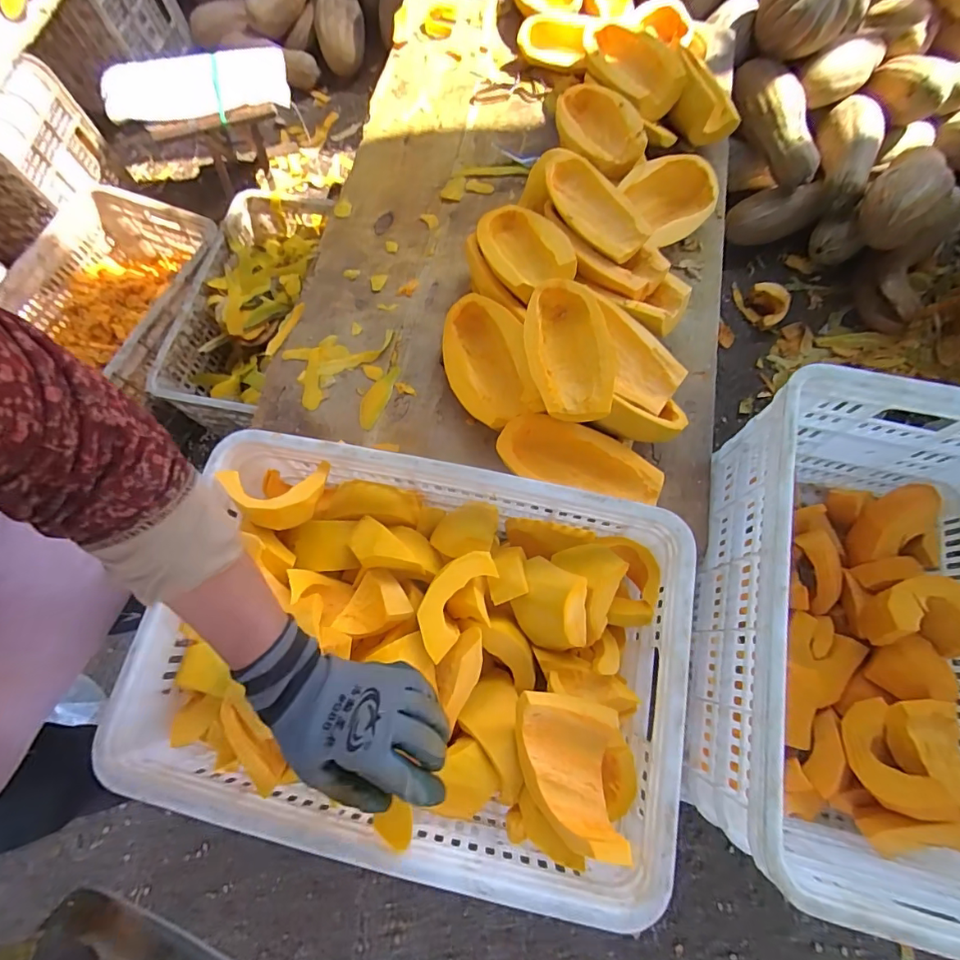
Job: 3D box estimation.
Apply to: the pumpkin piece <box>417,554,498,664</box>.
[{"bbox_3d":[-0.029,0.122,0.498,0.052,0.016,0.114,32,76,12],"label":"pumpkin piece"}]

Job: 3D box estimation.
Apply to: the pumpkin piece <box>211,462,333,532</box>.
[{"bbox_3d":[-0.219,0.015,0.528,0.107,0.046,0.064,-14,71,-2],"label":"pumpkin piece"}]

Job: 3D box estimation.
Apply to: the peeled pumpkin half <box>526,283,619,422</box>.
[{"bbox_3d":[0.113,-0.173,0.630,0.103,0.049,0.201,-14,71,-2],"label":"peeled pumpkin half"}]

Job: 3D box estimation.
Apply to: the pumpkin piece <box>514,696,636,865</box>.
[{"bbox_3d":[0.080,0.258,0.434,0.092,0.066,0.113,5,72,5],"label":"pumpkin piece"}]

